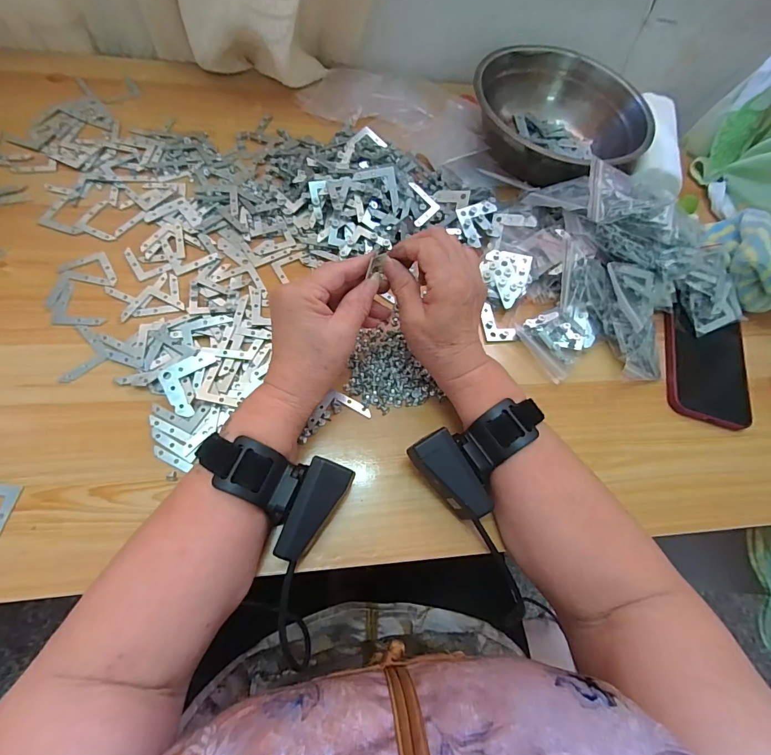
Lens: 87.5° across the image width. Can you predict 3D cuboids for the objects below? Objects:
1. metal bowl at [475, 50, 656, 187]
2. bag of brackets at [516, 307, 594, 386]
[{"bbox_3d":[0.202,-0.310,0.487,0.188,0.069,0.180,3,65,-6],"label":"metal bowl"},{"bbox_3d":[0.170,-0.037,0.383,0.068,0.025,0.062,-23,70,-17],"label":"bag of brackets"}]

